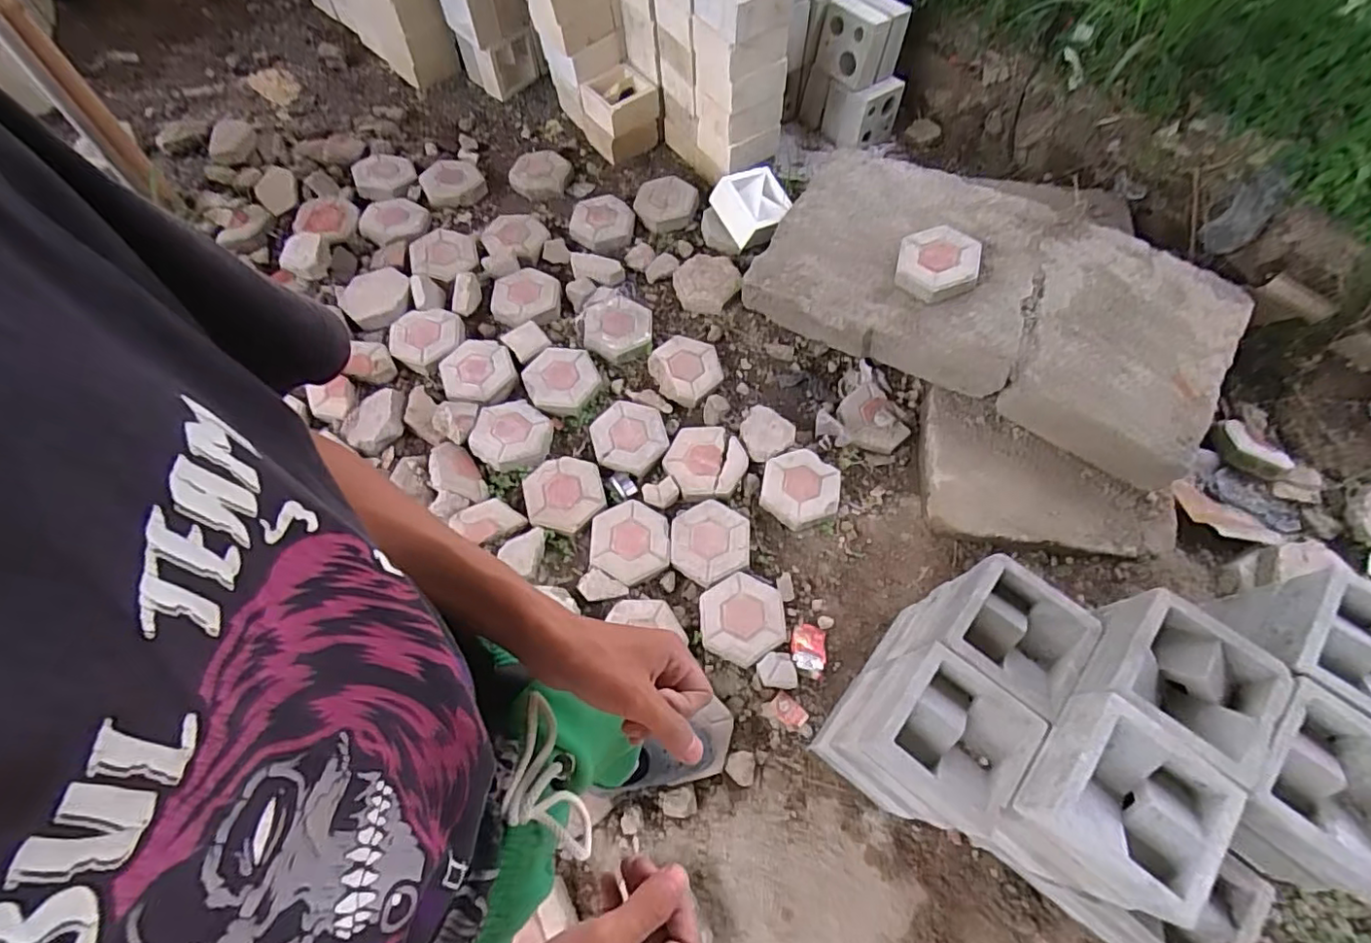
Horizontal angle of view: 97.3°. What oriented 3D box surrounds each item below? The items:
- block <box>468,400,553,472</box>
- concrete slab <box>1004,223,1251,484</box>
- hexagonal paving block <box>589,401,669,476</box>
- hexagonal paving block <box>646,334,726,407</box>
[{"bbox_3d":[-0.463,-0.106,1.600,0.207,0.049,0.216,0,64,-2],"label":"block"},{"bbox_3d":[1.072,-0.314,1.525,0.476,0.180,0.578,27,66,11],"label":"concrete slab"},{"bbox_3d":[-0.154,-0.097,1.620,0.197,0.050,0.216,-15,65,-9],"label":"hexagonal paving block"},{"bbox_3d":[0.003,-0.298,1.714,0.205,0.060,0.193,41,70,17],"label":"hexagonal paving block"}]

